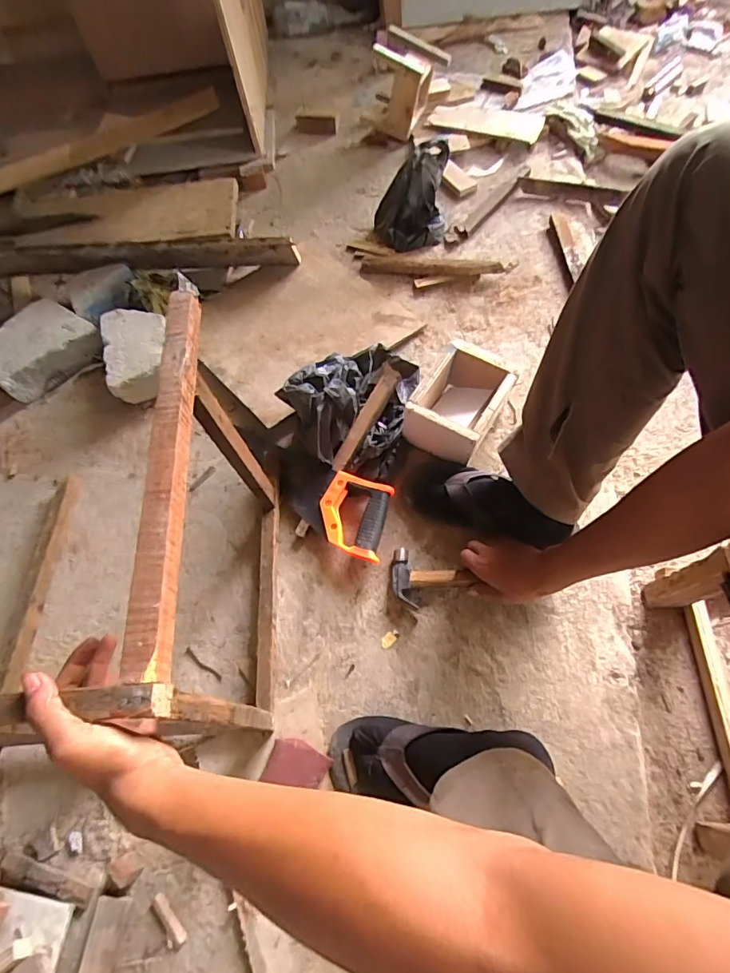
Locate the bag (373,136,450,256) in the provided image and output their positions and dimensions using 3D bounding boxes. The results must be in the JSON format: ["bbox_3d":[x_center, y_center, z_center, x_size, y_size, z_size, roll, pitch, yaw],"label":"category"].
[{"bbox_3d":[0.097,-0.637,1.013,0.157,0.152,0.181,1,64,6],"label":"bag"}]

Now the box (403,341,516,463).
[{"bbox_3d":[0.154,-0.132,0.779,0.125,0.119,0.161,30,70,18],"label":"box"}]

